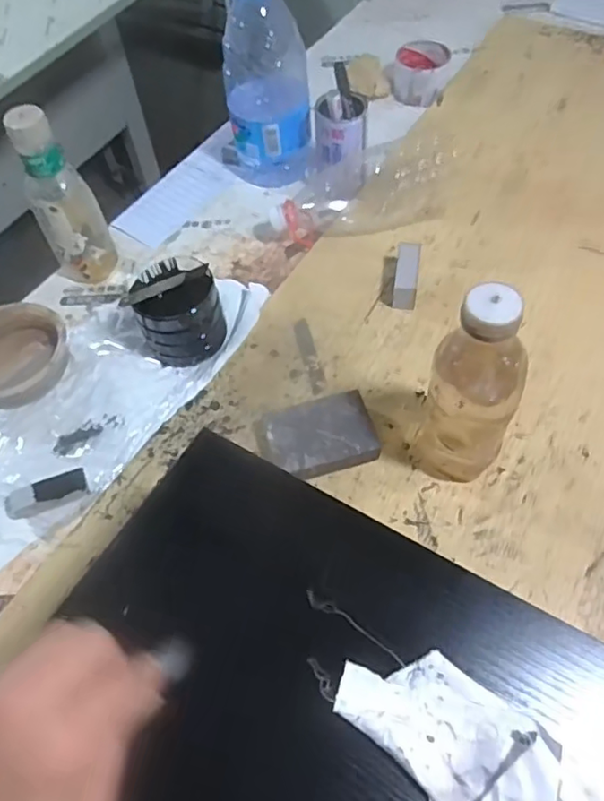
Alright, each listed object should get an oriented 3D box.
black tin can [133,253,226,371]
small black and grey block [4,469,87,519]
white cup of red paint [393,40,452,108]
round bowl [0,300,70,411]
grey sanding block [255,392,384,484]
[{"bbox_3d":[-0.130,-0.097,0.648,0.090,0.088,0.100,-14,58,-8],"label":"black tin can"},{"bbox_3d":[-0.243,0.089,0.572,0.076,0.016,0.027,-25,60,-14],"label":"small black and grey block"},{"bbox_3d":[0.177,-0.489,0.906,0.081,0.053,0.067,10,58,8],"label":"white cup of red paint"},{"bbox_3d":[-0.319,-0.051,0.658,0.120,0.032,0.126,-1,57,1],"label":"round bowl"},{"bbox_3d":[0.016,0.038,0.571,0.103,0.029,0.073,-14,58,-8],"label":"grey sanding block"}]

